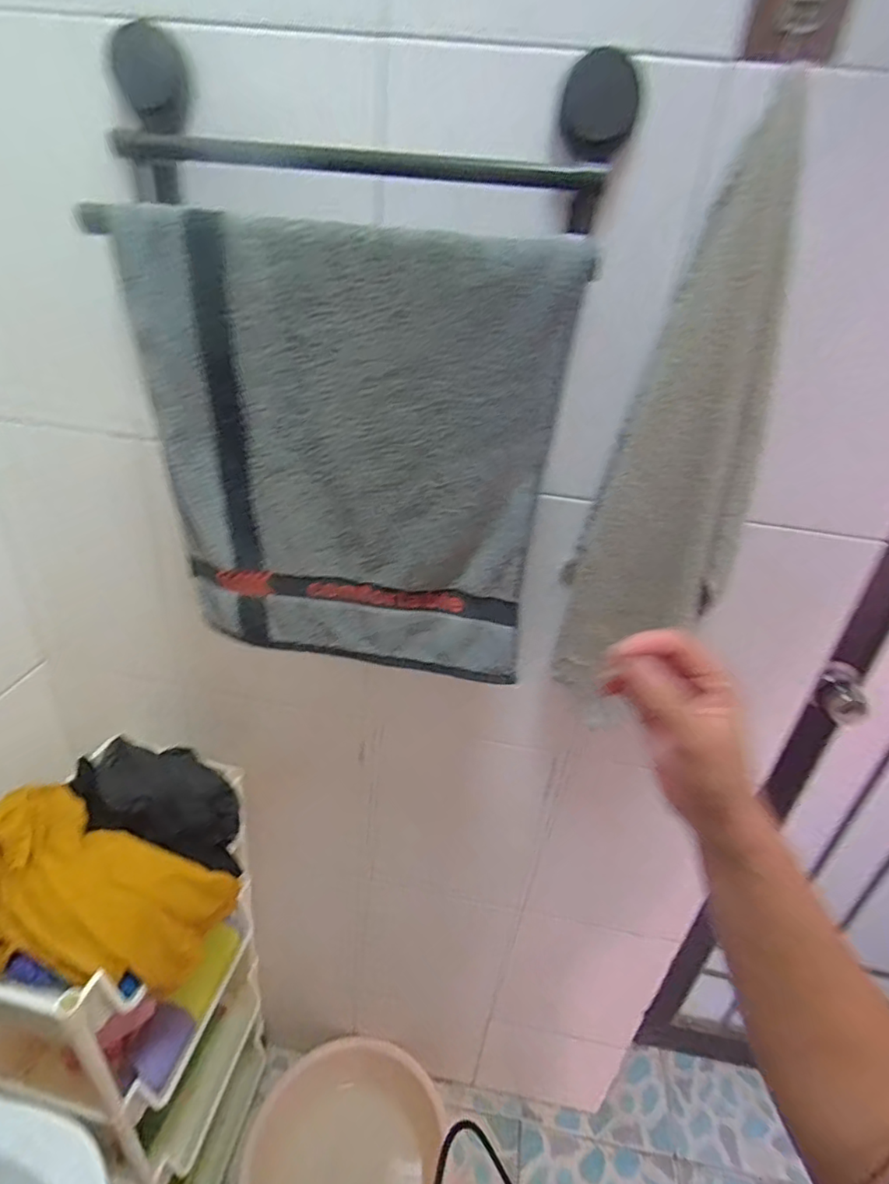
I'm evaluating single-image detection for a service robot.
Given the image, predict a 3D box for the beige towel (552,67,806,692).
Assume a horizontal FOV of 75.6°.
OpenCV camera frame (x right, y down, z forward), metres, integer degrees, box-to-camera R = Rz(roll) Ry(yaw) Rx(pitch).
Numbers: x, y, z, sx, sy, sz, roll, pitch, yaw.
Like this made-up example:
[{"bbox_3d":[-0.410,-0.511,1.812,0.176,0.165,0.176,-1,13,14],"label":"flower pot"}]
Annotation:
[{"bbox_3d":[0.194,-0.121,0.480,0.112,0.442,0.075,13,29,11],"label":"beige towel"}]

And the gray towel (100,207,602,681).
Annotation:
[{"bbox_3d":[-0.081,-0.097,0.470,0.328,0.341,0.017,8,29,3],"label":"gray towel"}]

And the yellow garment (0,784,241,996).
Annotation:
[{"bbox_3d":[-0.393,0.320,0.627,0.307,0.109,0.158,22,29,-3],"label":"yellow garment"}]

